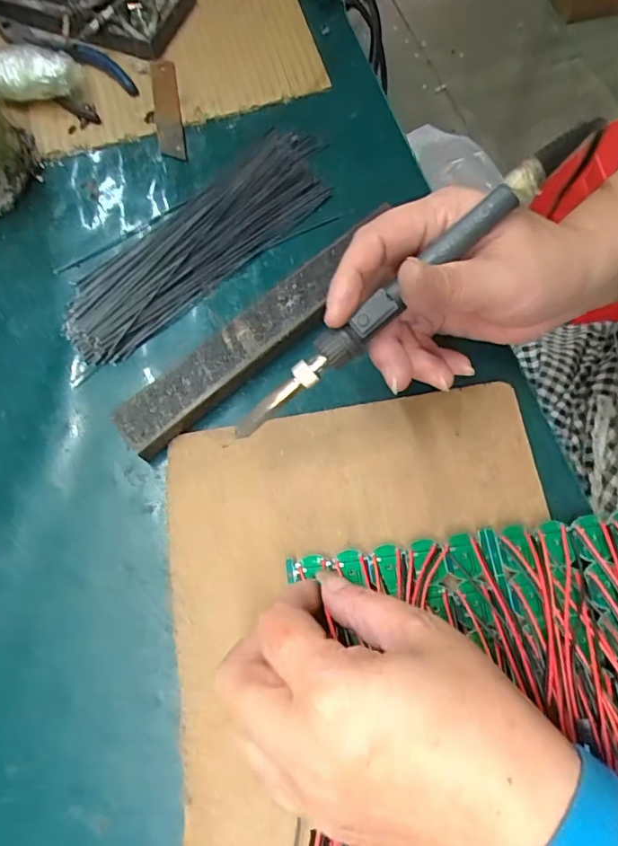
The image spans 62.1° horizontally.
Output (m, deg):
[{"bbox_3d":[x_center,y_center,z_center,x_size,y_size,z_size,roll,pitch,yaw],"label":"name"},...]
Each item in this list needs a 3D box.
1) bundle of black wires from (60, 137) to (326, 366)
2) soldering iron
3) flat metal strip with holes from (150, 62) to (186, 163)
[{"bbox_3d":[-0.069,-0.119,0.331,0.202,0.011,0.064,-43,75,-11],"label":"bundle of black wires"},{"bbox_3d":[0.046,-0.059,0.226,0.201,0.016,0.019,-40,73,8],"label":"soldering iron"},{"bbox_3d":[-0.101,-0.224,0.366,0.018,0.004,0.090,-8,71,-8],"label":"flat metal strip with holes"}]

